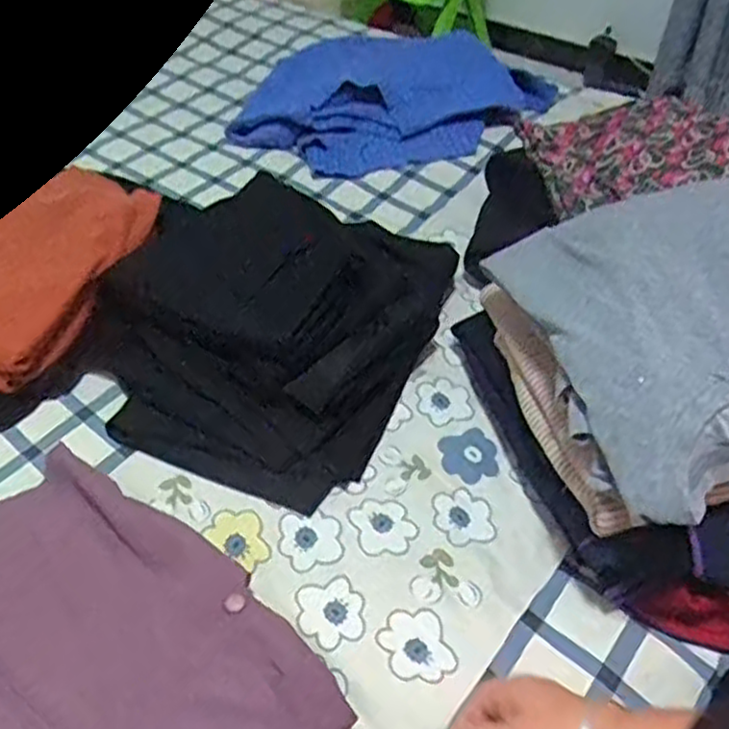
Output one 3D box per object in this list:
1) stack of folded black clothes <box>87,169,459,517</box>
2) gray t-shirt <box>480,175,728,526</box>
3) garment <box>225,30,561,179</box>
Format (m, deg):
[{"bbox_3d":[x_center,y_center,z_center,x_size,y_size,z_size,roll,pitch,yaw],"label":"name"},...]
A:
[{"bbox_3d":[-0.101,-0.057,0.761,0.308,0.108,0.332,17,50,17],"label":"stack of folded black clothes"},{"bbox_3d":[0.268,-0.033,0.577,0.266,0.073,0.280,-12,48,-9],"label":"gray t-shirt"},{"bbox_3d":[0.044,-0.363,1.050,0.437,0.102,0.194,-15,48,-12],"label":"garment"}]

